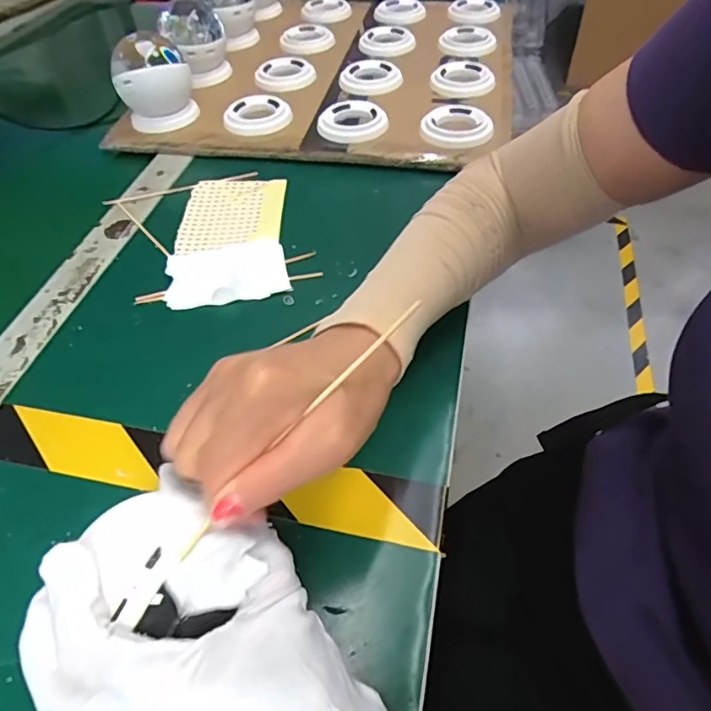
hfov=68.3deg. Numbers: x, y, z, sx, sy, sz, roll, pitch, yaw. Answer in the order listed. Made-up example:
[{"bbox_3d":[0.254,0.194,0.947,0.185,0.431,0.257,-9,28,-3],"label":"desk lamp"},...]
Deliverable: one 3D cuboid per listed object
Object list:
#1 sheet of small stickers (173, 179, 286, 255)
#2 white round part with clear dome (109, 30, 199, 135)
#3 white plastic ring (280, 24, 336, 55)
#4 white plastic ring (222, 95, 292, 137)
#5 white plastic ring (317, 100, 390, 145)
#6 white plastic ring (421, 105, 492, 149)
[{"bbox_3d":[-0.110,-0.129,0.475,0.089,0.007,0.103,-3,50,1],"label":"sheet of small stickers"},{"bbox_3d":[-0.211,-0.286,0.552,0.070,0.080,0.072,-10,50,-5],"label":"white round part with clear dome"},{"bbox_3d":[-0.062,-0.417,0.687,0.072,0.011,0.076,-1,50,2],"label":"white plastic ring"},{"bbox_3d":[-0.104,-0.253,0.557,0.070,0.018,0.070,-1,50,2],"label":"white plastic ring"},{"bbox_3d":[-0.007,-0.241,0.540,0.072,0.014,0.074,-1,50,2],"label":"white plastic ring"},{"bbox_3d":[0.100,-0.227,0.521,0.068,0.014,0.069,-1,50,2],"label":"white plastic ring"}]

